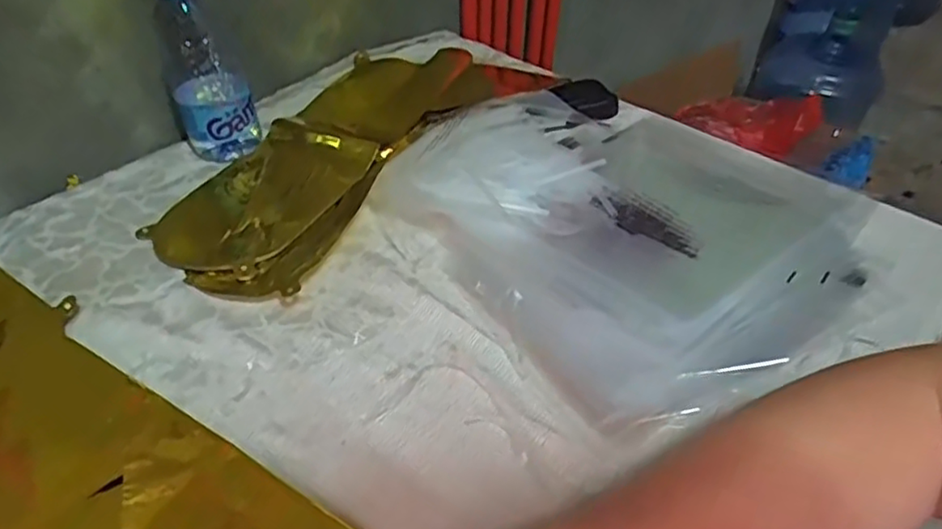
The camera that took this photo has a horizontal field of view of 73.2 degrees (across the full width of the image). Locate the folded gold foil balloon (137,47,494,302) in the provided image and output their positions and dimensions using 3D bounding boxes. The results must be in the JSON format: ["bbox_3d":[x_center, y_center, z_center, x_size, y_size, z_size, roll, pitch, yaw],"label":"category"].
[{"bbox_3d":[-0.118,-0.115,0.608,0.180,0.046,0.407,19,42,20],"label":"folded gold foil balloon"}]

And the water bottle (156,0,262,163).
[{"bbox_3d":[-0.235,-0.172,0.568,0.066,0.157,0.062,-17,42,-22],"label":"water bottle"}]

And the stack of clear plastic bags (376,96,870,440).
[{"bbox_3d":[0.126,-0.042,0.497,0.289,0.035,0.310,-27,51,-23],"label":"stack of clear plastic bags"}]

